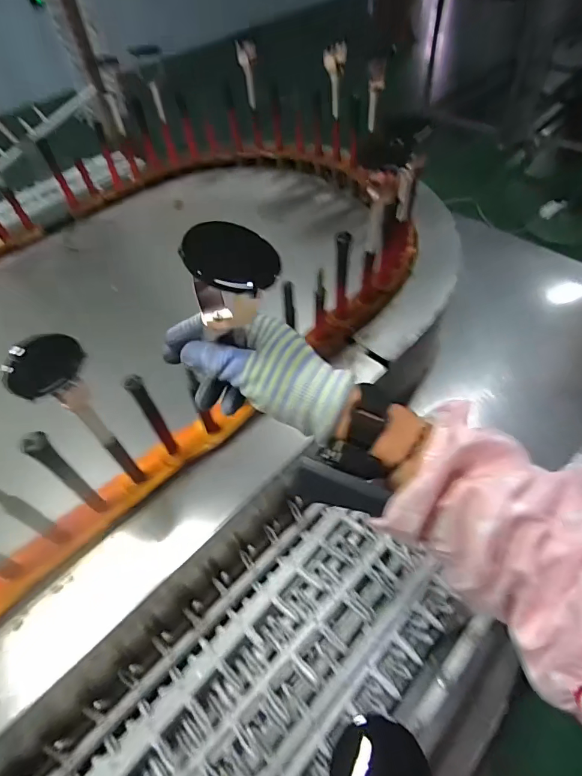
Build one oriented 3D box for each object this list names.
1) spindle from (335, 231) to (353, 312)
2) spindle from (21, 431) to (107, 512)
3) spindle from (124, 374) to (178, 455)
[{"bbox_3d":[0.071,-0.151,0.609,0.021,0.145,0.012,0,52,3],"label":"spindle"},{"bbox_3d":[-0.226,0.090,0.442,0.022,0.145,0.019,34,61,26],"label":"spindle"},{"bbox_3d":[-0.154,0.035,0.488,0.018,0.137,0.018,-29,56,-18],"label":"spindle"}]

